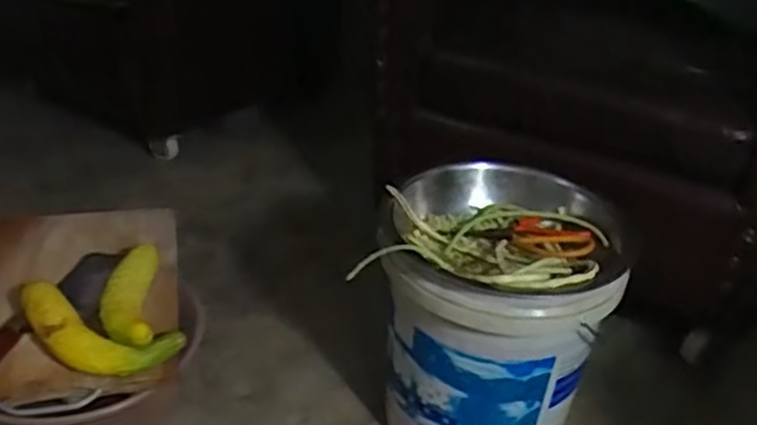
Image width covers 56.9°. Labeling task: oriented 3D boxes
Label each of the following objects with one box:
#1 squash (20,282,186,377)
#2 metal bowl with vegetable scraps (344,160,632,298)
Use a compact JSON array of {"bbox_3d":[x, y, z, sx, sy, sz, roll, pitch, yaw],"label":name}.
[{"bbox_3d":[-0.346,0.148,0.849,0.205,0.046,0.071,21,32,5],"label":"squash"},{"bbox_3d":[0.144,0.034,0.838,0.268,0.070,0.261,13,31,16],"label":"metal bowl with vegetable scraps"}]

